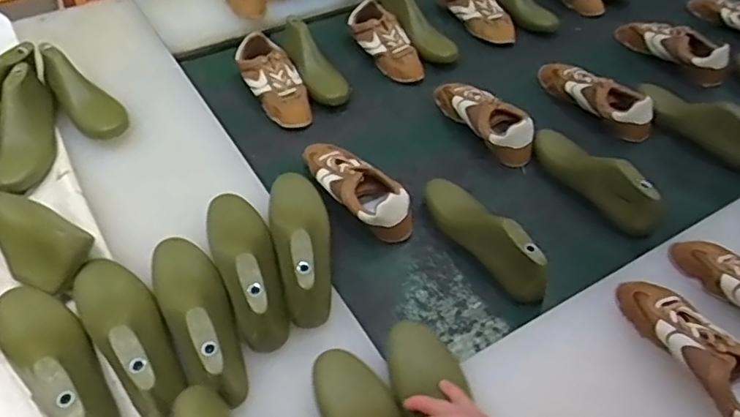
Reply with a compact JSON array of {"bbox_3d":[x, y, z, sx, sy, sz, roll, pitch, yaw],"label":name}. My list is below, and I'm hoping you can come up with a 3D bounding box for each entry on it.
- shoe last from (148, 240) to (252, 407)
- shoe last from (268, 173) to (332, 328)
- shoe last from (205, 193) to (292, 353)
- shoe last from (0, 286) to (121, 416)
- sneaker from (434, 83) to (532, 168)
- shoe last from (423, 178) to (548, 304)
[{"bbox_3d":[-0.202,0.116,0.675,0.076,0.080,0.244,-21,52,-20],"label":"shoe last"},{"bbox_3d":[-0.089,0.036,0.756,0.081,0.094,0.233,-9,49,-11],"label":"shoe last"},{"bbox_3d":[-0.155,0.054,0.721,0.078,0.080,0.243,-16,51,-17],"label":"shoe last"},{"bbox_3d":[-0.348,0.161,0.637,0.252,0.088,0.079,37,56,27],"label":"shoe last"},{"bbox_3d":[0.205,-0.168,1.054,0.083,0.085,0.241,-25,53,-21],"label":"sneaker"},{"bbox_3d":[0.159,0.022,0.838,0.064,0.087,0.249,-18,51,-16],"label":"shoe last"}]

